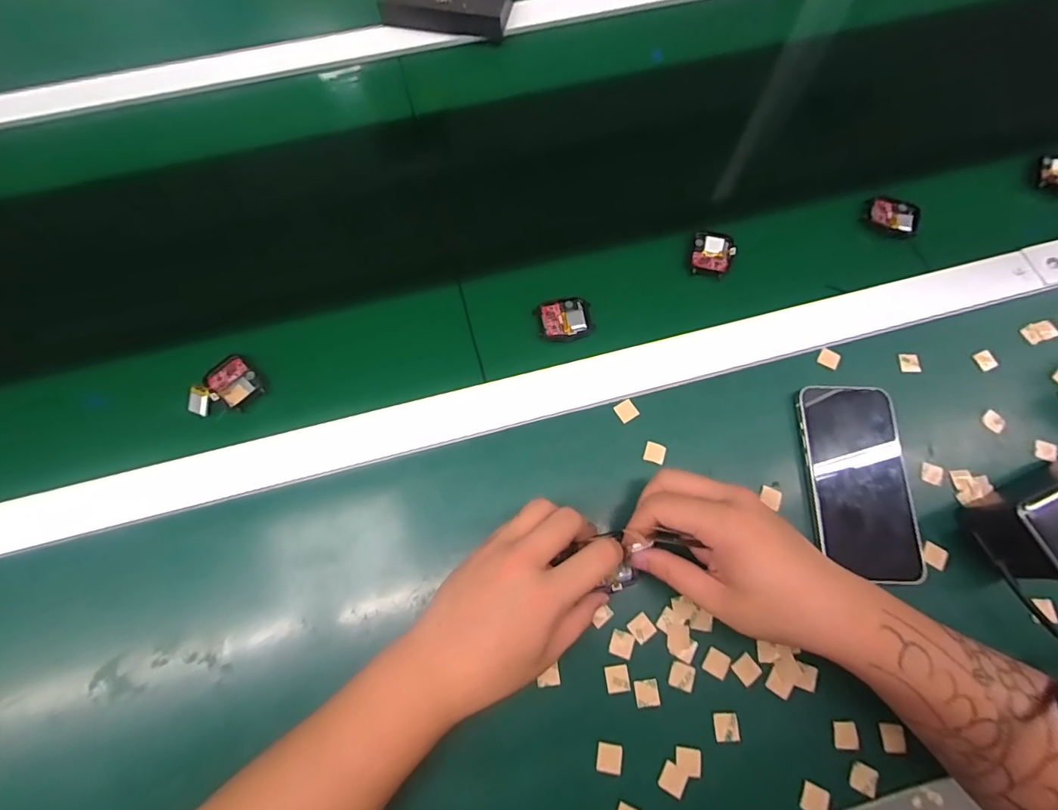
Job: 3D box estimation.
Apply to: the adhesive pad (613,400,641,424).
[{"bbox_3d":[0.078,0.005,0.378,0.015,0.005,0.016,-29,73,-8],"label":"adhesive pad"}]

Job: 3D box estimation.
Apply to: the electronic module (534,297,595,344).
[{"bbox_3d":[0.031,-0.072,0.399,0.045,0.007,0.039,-13,72,-3],"label":"electronic module"}]

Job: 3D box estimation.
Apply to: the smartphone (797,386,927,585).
[{"bbox_3d":[0.249,0.056,0.357,0.075,0.015,0.143,0,72,1],"label":"smartphone"}]

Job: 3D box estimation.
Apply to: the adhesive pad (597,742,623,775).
[{"bbox_3d":[0.053,0.230,0.306,0.016,0.004,0.017,7,74,2],"label":"adhesive pad"}]

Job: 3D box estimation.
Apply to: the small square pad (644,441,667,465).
[{"bbox_3d":[0.098,0.037,0.366,0.015,0.004,0.015,17,73,7],"label":"small square pad"}]

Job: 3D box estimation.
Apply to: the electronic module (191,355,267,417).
[{"bbox_3d":[-0.245,-0.012,0.379,0.042,0.015,0.052,41,77,13],"label":"electronic module"}]

